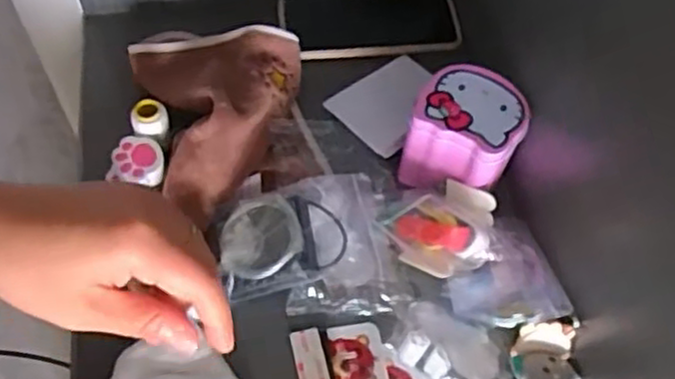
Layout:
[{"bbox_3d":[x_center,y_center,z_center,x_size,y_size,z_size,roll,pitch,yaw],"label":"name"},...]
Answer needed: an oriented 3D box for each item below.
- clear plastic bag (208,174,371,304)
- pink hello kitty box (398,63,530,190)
[{"bbox_3d":[-0.031,0.038,0.546,0.121,0.039,0.086,-11,62,-9],"label":"clear plastic bag"},{"bbox_3d":[0.101,-0.045,0.573,0.086,0.078,0.077,23,62,10],"label":"pink hello kitty box"}]

